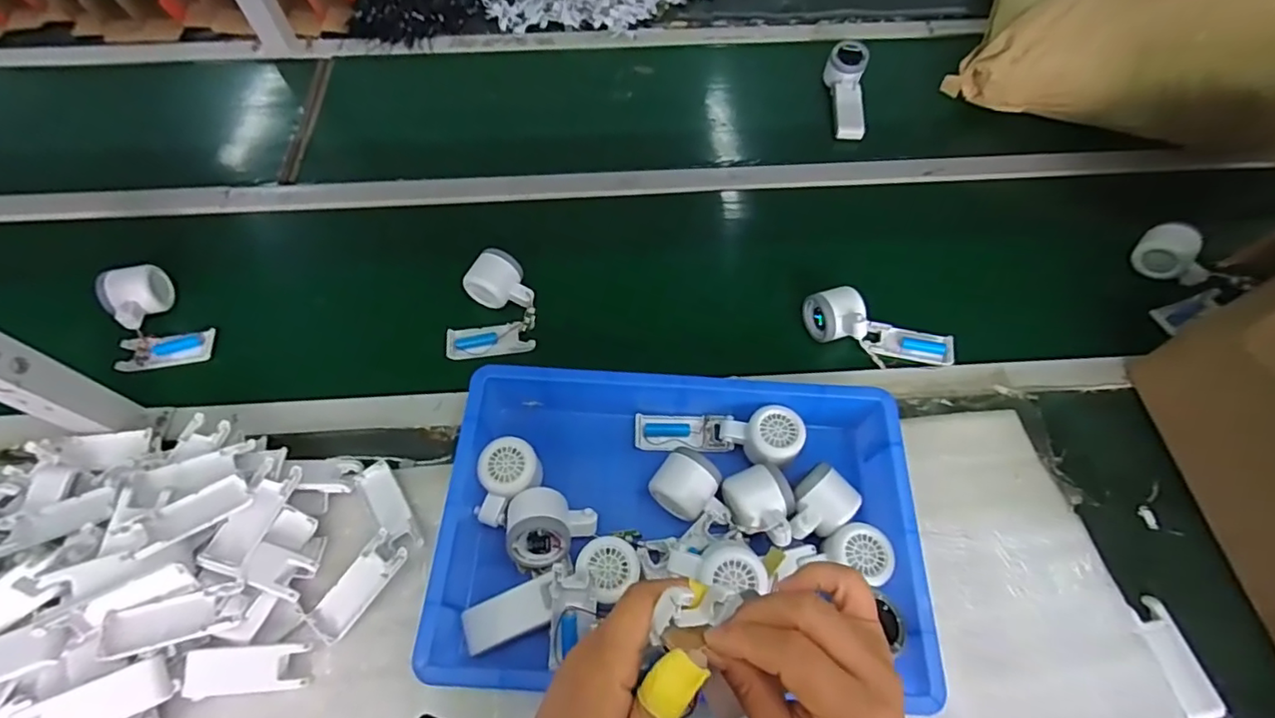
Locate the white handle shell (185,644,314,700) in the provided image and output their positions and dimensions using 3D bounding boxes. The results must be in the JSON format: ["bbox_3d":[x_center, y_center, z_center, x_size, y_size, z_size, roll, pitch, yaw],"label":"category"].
[{"bbox_3d":[-0.347,0.276,0.511,0.096,0.010,0.040,-3,81,-12],"label":"white handle shell"}]

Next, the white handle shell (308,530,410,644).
[{"bbox_3d":[-0.268,0.218,0.550,0.039,0.021,0.101,34,66,17],"label":"white handle shell"}]

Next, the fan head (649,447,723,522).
[{"bbox_3d":[0.049,0.125,0.575,0.059,0.045,0.059,33,66,17],"label":"fan head"}]

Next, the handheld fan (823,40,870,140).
[{"bbox_3d":[0.328,-0.413,0.895,0.057,0.051,0.166,3,75,1],"label":"handheld fan"}]

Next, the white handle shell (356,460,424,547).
[{"bbox_3d":[-0.255,0.153,0.589,0.033,0.013,0.102,-31,65,-16],"label":"white handle shell"}]

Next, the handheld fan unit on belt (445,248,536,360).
[{"bbox_3d":[-0.183,-0.067,0.707,0.106,0.051,0.123,-9,61,-5],"label":"handheld fan unit on belt"}]

